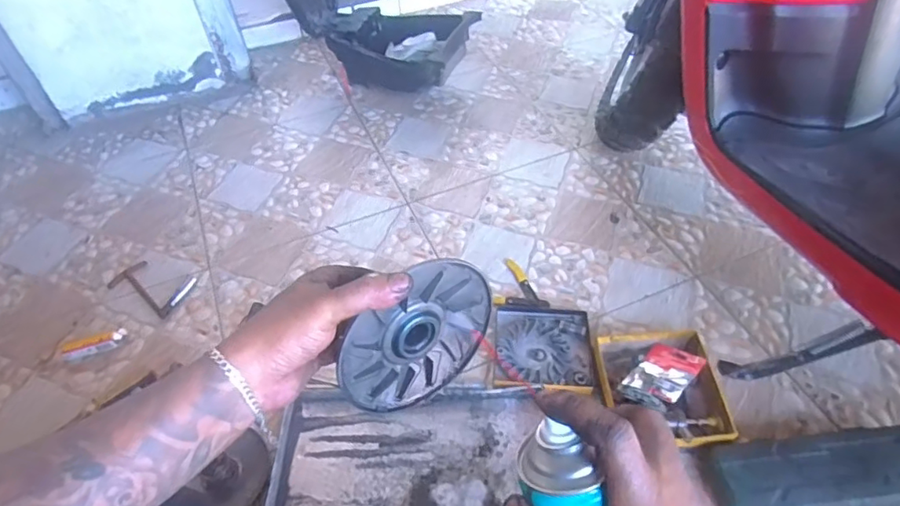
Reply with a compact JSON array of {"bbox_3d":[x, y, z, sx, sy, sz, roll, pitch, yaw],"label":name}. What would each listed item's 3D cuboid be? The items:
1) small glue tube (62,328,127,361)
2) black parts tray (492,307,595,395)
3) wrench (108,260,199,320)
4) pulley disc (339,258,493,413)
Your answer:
[{"bbox_3d":[-0.597,0.152,0.923,0.096,0.014,0.034,-16,51,-11],"label":"small glue tube"},{"bbox_3d":[0.151,0.153,0.896,0.152,0.027,0.153,3,50,5],"label":"black parts tray"},{"bbox_3d":[-0.549,0.056,1.017,0.166,0.022,0.090,23,54,20],"label":"wrench"},{"bbox_3d":[-0.022,0.067,0.424,0.129,0.120,0.027,-30,55,-21],"label":"pulley disc"}]

